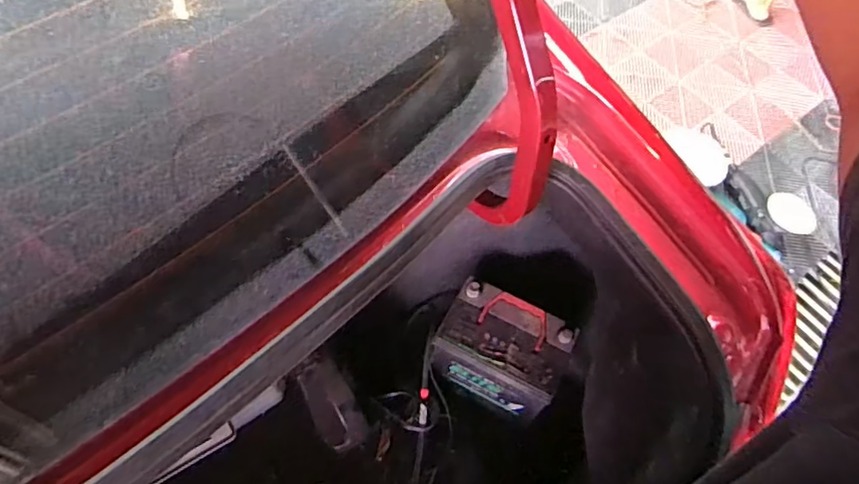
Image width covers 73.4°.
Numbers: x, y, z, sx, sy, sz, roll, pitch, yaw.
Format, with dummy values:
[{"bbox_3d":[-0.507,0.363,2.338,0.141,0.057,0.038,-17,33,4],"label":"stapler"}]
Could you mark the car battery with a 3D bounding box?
[{"bbox_3d":[0.109,0.174,0.916,0.192,0.149,0.134,23,60,10],"label":"car battery"}]

